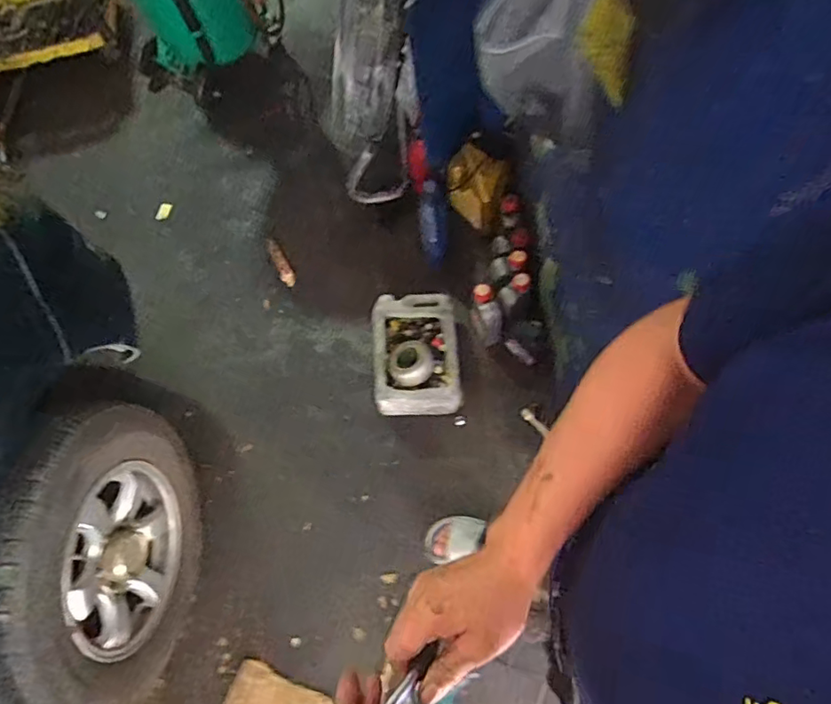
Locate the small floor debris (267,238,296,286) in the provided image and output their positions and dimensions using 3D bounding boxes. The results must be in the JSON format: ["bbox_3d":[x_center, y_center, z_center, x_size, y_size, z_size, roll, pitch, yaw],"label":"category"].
[{"bbox_3d":[-0.456,-0.304,1.832,0.044,0.050,0.175,-29,69,-6],"label":"small floor debris"}]

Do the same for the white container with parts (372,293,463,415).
[{"bbox_3d":[-0.002,0.003,1.565,0.233,0.133,0.327,-6,68,4],"label":"white container with parts"}]

